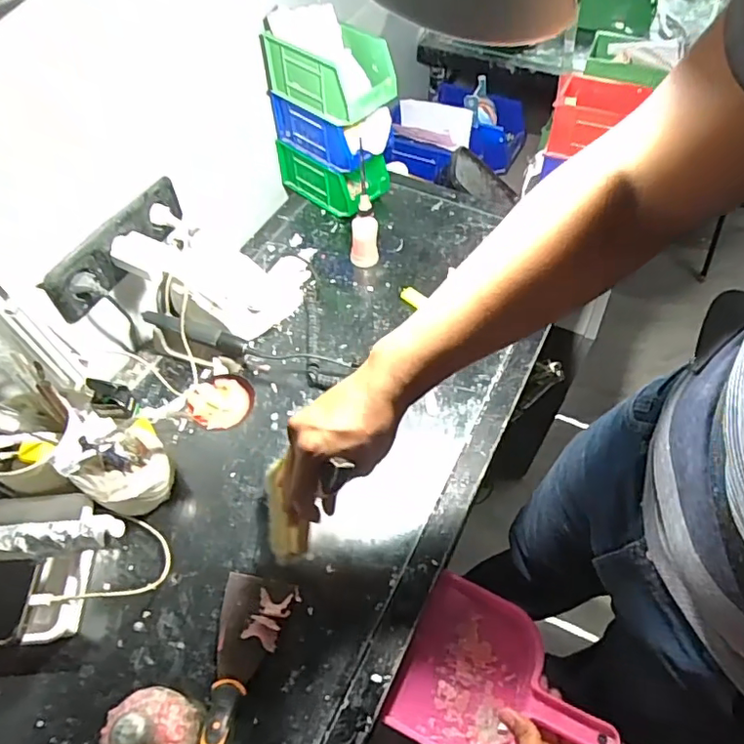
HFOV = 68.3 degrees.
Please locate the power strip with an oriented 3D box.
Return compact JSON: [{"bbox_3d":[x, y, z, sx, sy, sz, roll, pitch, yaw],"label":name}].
[{"bbox_3d":[-0.311,-0.155,0.683,0.027,0.073,0.209,24,57,17],"label":"power strip"}]

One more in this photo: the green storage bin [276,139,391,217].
[{"bbox_3d":[-0.067,-0.342,0.928,0.186,0.101,0.092,33,60,22],"label":"green storage bin"}]

